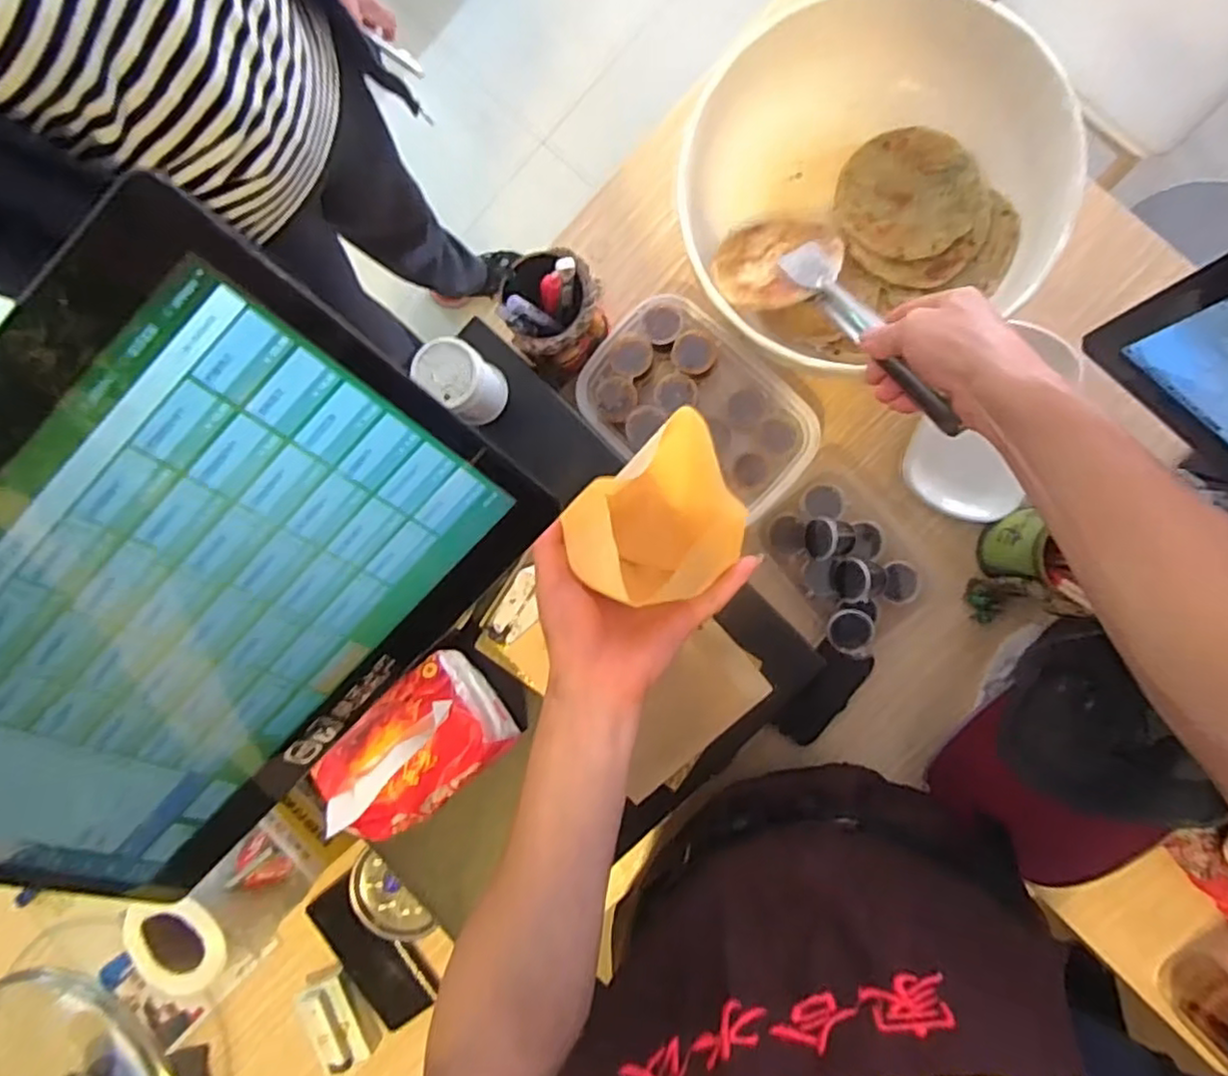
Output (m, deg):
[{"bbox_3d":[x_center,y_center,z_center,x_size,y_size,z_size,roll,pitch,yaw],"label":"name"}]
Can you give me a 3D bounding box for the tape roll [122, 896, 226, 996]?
[{"bbox_3d":[-0.391,0.359,0.606,0.076,0.023,0.095,-44,85,6],"label":"tape roll"}]

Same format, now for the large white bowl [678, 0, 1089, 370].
[{"bbox_3d":[0.220,-0.308,0.598,0.307,0.101,0.258,-7,89,8],"label":"large white bowl"}]

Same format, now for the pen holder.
[{"bbox_3d":[-0.048,-0.203,0.627,0.081,0.116,0.089,0,90,8],"label":"pen holder"}]

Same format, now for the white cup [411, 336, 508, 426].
[{"bbox_3d":[-0.125,-0.129,0.556,0.058,0.074,0.052,45,96,5],"label":"white cup"}]

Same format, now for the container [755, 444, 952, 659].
[{"bbox_3d":[0.220,0.014,0.638,0.161,0.076,0.157,45,96,5],"label":"container"}]

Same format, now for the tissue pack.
[{"bbox_3d":[-0.166,0.177,0.557,0.148,0.060,0.102,-41,85,6],"label":"tissue pack"}]

